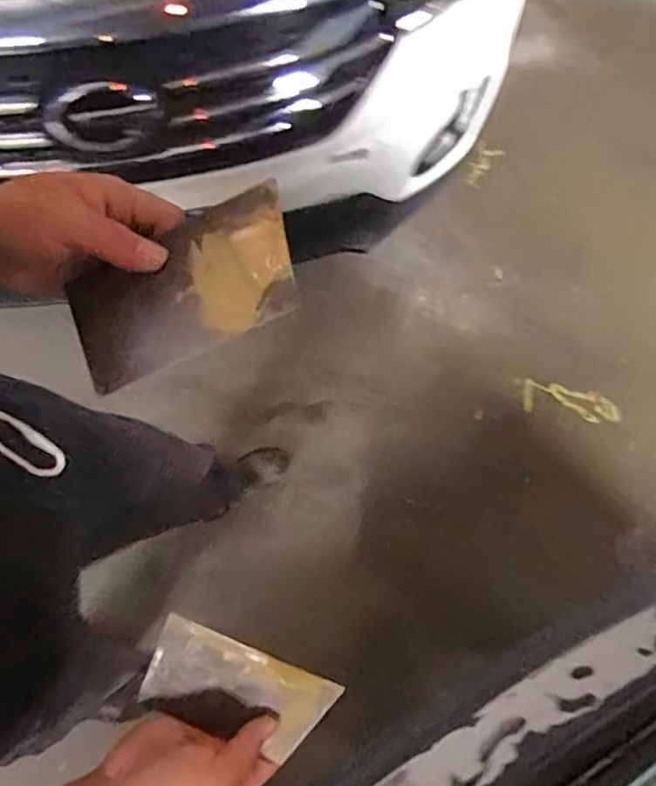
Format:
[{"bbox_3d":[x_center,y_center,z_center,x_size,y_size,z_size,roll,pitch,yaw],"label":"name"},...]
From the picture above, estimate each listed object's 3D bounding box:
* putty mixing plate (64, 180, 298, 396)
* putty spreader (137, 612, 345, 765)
[{"bbox_3d":[-0.081,-0.056,0.334,0.134,0.007,0.071,-23,77,12],"label":"putty mixing plate"},{"bbox_3d":[-0.069,0.226,0.457,0.134,0.008,0.069,22,93,3],"label":"putty spreader"}]

